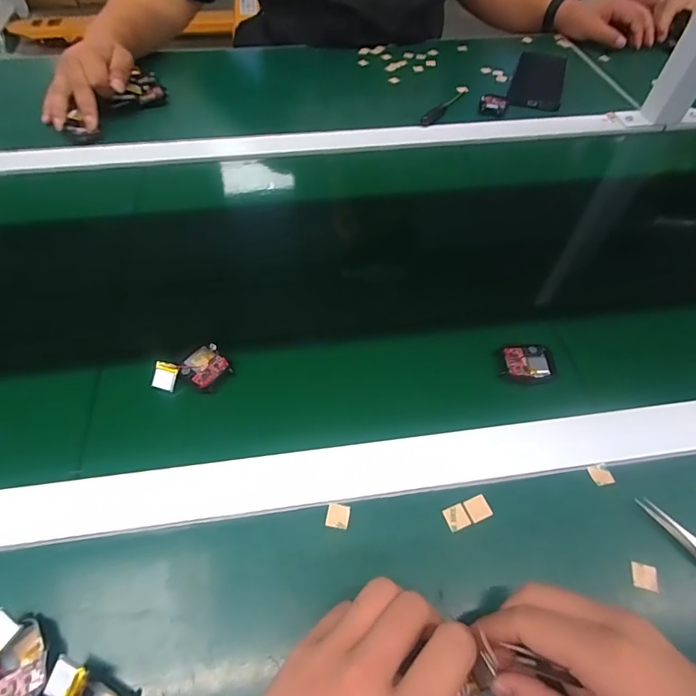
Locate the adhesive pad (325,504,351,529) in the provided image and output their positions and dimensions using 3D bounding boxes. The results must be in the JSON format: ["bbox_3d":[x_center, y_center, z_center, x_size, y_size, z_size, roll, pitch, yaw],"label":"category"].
[{"bbox_3d":[-0.007,0.117,0.301,0.016,0.004,0.015,8,56,3],"label":"adhesive pad"}]

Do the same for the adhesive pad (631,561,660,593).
[{"bbox_3d":[0.196,0.151,0.285,0.014,0.004,0.015,15,57,8],"label":"adhesive pad"}]

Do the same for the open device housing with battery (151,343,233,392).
[{"bbox_3d":[-0.131,0.020,0.362,0.057,0.012,0.041,-32,63,-21],"label":"open device housing with battery"}]

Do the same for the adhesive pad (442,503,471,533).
[{"bbox_3d":[0.076,0.118,0.303,0.016,0.004,0.015,-20,59,-15],"label":"adhesive pad"}]

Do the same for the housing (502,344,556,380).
[{"bbox_3d":[0.157,0.012,0.374,0.041,0.007,0.037,5,56,1],"label":"housing"}]

